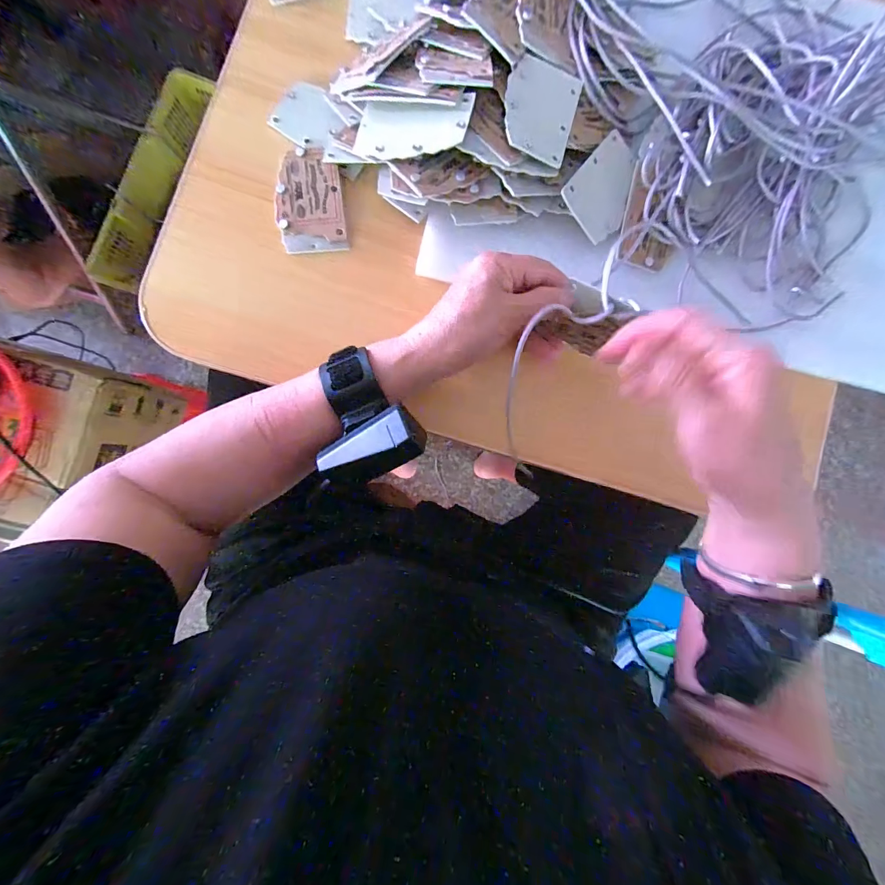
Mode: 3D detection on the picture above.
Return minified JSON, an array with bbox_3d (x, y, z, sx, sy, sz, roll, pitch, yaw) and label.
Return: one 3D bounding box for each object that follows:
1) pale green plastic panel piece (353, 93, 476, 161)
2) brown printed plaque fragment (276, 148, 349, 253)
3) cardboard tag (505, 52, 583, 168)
[{"bbox_3d":[-0.024,-0.234,0.279,0.087,0.008,0.047,6,86,14],"label":"pale green plastic panel piece"},{"bbox_3d":[-0.109,-0.199,0.309,0.053,0.004,0.080,-7,91,-4],"label":"brown printed plaque fragment"},{"bbox_3d":[0.075,-0.255,0.286,0.055,0.004,0.087,17,78,-9],"label":"cardboard tag"}]

